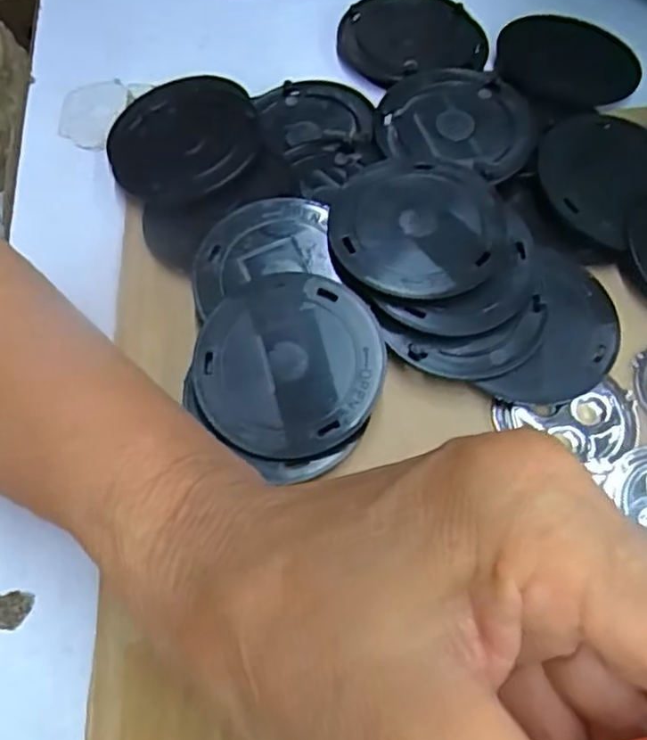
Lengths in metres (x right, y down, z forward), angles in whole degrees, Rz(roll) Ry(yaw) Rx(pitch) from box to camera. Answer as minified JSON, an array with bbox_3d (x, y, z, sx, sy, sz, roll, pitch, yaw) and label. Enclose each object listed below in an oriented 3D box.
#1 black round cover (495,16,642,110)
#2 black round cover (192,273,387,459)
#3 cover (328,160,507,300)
[{"bbox_3d":[0.117,-0.148,0.320,0.066,0.006,0.065,4,62,8],"label":"black round cover"},{"bbox_3d":[-0.011,-0.003,0.233,0.062,0.010,0.065,-2,61,4],"label":"black round cover"},{"bbox_3d":[0.036,-0.055,0.254,0.063,0.007,0.065,-2,61,4],"label":"cover"}]

